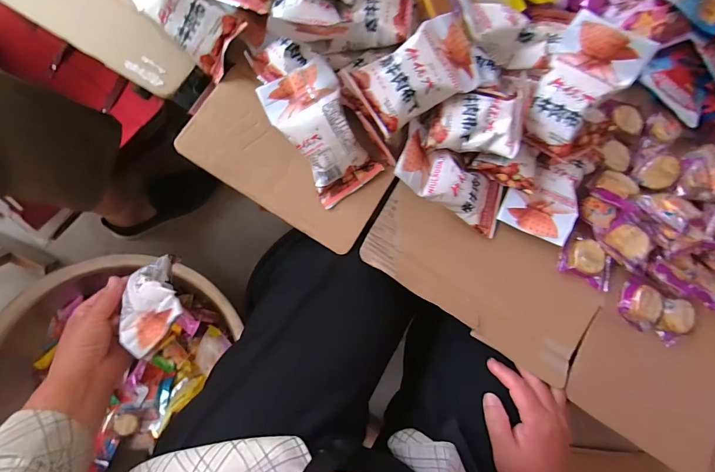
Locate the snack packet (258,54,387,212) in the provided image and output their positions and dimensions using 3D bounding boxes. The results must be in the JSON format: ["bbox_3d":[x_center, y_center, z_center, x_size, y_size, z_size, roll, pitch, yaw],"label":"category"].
[{"bbox_3d":[-0.035,-0.106,0.362,0.076,0.030,0.137,-31,103,-9],"label":"snack packet"}]

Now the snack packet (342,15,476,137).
[{"bbox_3d":[0.061,-0.160,0.342,0.131,0.025,0.072,-34,87,-14],"label":"snack packet"}]

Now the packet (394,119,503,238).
[{"bbox_3d":[0.105,-0.058,0.376,0.144,0.027,0.065,28,81,-23],"label":"packet"}]

